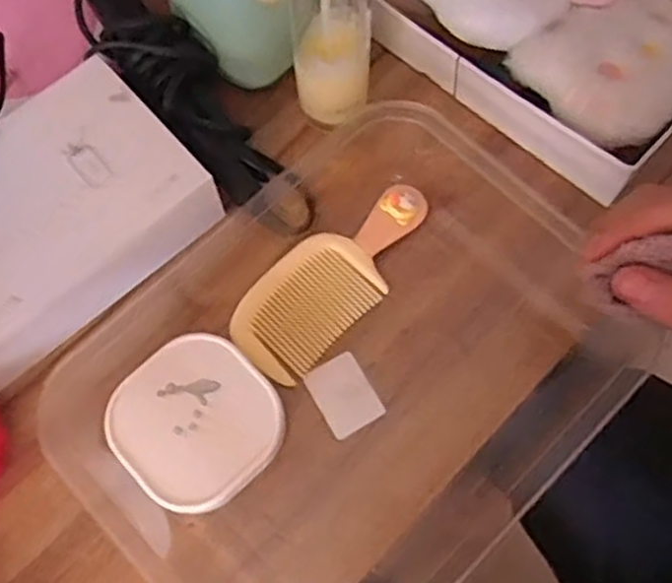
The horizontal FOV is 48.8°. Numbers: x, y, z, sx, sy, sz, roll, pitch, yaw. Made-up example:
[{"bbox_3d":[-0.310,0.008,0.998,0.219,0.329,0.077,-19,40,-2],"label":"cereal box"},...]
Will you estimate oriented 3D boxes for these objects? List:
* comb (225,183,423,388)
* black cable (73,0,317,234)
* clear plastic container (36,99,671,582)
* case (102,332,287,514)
[{"bbox_3d":[0.000,-0.010,0.412,0.053,0.014,0.129,43,76,14],"label":"comb"},{"bbox_3d":[-0.088,-0.117,0.429,0.053,0.043,0.198,-35,74,-11],"label":"black cable"},{"bbox_3d":[0.004,0.039,0.381,0.266,0.042,0.222,-43,75,-13],"label":"clear plastic container"},{"bbox_3d":[-0.070,0.068,0.381,0.078,0.025,0.079,-43,75,-13],"label":"case"}]

